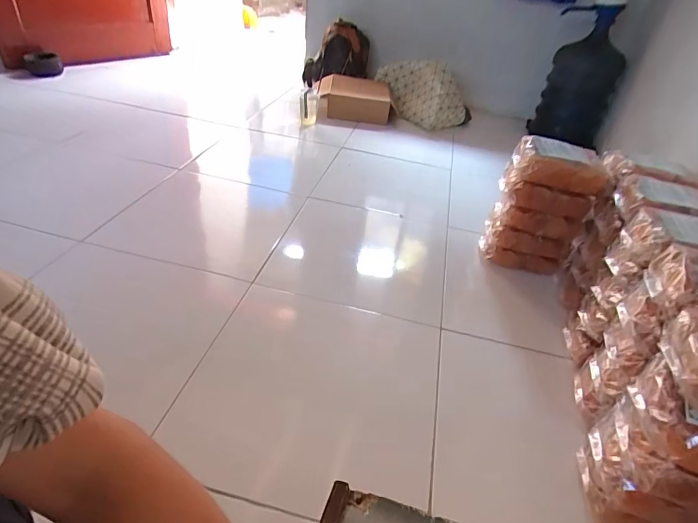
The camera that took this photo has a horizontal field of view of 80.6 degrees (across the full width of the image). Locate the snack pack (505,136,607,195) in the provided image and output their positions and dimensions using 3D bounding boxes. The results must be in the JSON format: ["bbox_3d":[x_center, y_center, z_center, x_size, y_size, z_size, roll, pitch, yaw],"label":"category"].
[{"bbox_3d":[0.444,-0.202,0.878,0.179,0.070,0.115,10,37,3],"label":"snack pack"}]

